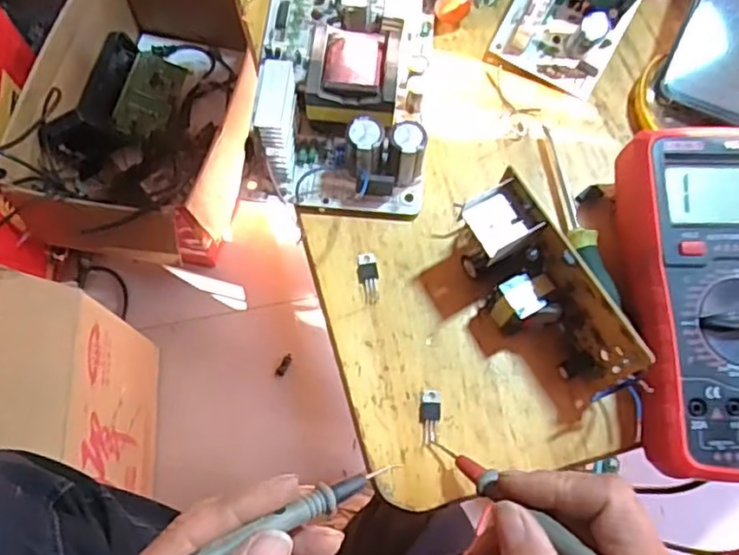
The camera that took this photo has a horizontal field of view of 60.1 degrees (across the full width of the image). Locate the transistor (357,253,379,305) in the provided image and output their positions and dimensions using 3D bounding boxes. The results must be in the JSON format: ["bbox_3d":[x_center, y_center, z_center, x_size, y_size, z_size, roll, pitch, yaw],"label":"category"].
[{"bbox_3d":[0.000,0.000,0.370,0.011,0.004,0.030,-8,71,-4],"label":"transistor"}]

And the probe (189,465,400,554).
[{"bbox_3d":[-0.044,0.105,0.265,0.133,0.011,0.011,-18,70,-30],"label":"probe"}]

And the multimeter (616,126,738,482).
[{"bbox_3d":[0.183,0.010,0.329,0.087,0.037,0.176,0,70,-1],"label":"multimeter"}]

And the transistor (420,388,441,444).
[{"bbox_3d":[0.033,0.074,0.344,0.011,0.004,0.029,9,71,2],"label":"transistor"}]

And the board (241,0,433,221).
[{"bbox_3d":[-0.016,-0.125,0.384,0.108,0.055,0.163,5,70,1],"label":"board"}]

